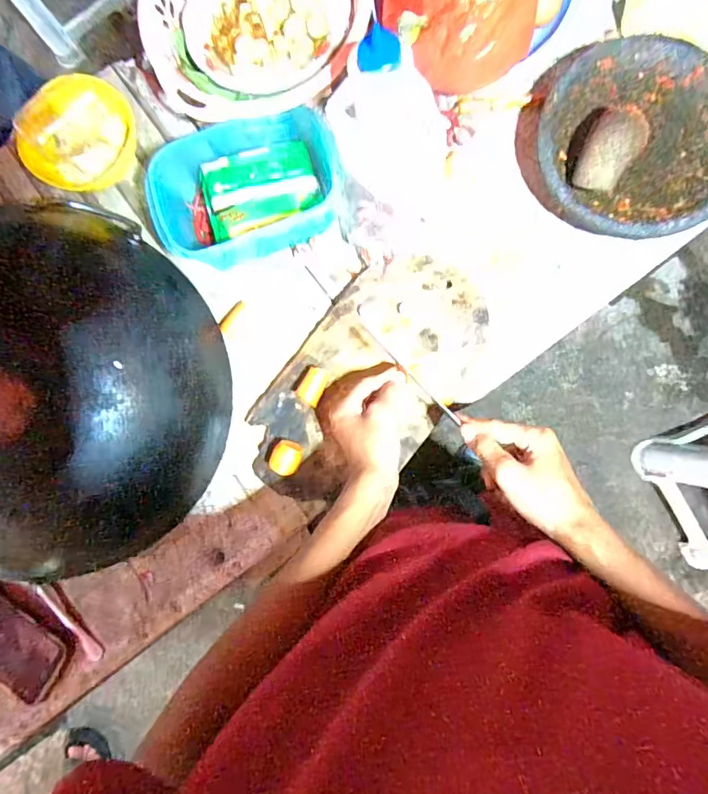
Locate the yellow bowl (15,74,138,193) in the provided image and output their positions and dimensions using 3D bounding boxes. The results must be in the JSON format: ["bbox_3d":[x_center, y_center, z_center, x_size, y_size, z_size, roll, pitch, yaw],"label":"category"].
[{"bbox_3d":[-0.321,-0.307,0.602,0.111,0.057,0.125,28,98,-20],"label":"yellow bowl"}]

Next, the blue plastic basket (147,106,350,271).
[{"bbox_3d":[-0.121,-0.236,0.566,0.201,0.071,0.141,-22,84,2],"label":"blue plastic basket"}]

